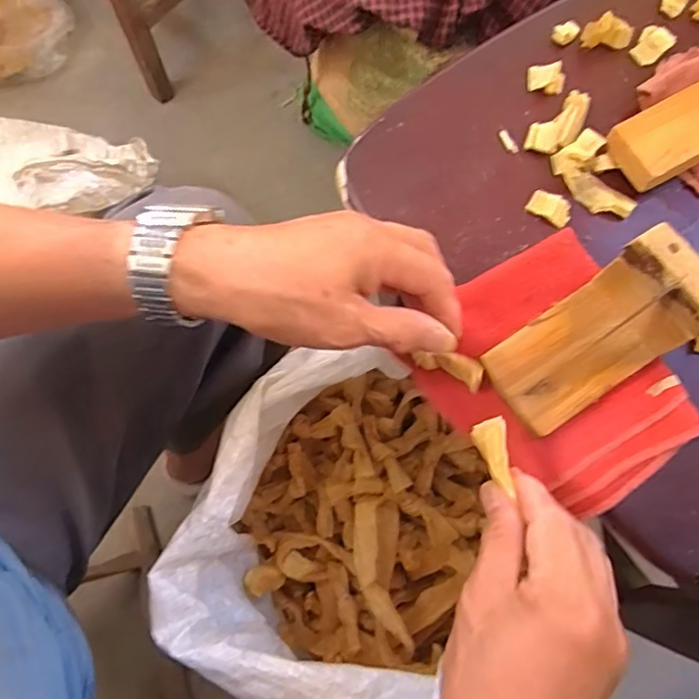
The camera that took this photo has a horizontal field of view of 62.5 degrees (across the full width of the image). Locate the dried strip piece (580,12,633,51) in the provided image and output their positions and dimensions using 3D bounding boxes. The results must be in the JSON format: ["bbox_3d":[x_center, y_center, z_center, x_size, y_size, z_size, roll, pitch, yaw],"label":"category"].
[{"bbox_3d":[0.188,-0.232,0.420,0.035,0.022,0.016,6,74,3],"label":"dried strip piece"}]

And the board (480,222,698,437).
[{"bbox_3d":[0.138,-0.008,0.321,0.104,0.066,0.059,-33,75,-6],"label":"board"}]

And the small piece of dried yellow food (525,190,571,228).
[{"bbox_3d":[0.138,-0.098,0.393,0.029,0.006,0.019,34,79,11],"label":"small piece of dried yellow food"}]

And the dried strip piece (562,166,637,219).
[{"bbox_3d":[0.169,-0.106,0.394,0.051,0.006,0.020,41,81,13],"label":"dried strip piece"}]

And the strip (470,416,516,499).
[{"bbox_3d":[0.076,0.055,0.303,0.017,0.008,0.036,-13,77,-2],"label":"strip"}]

